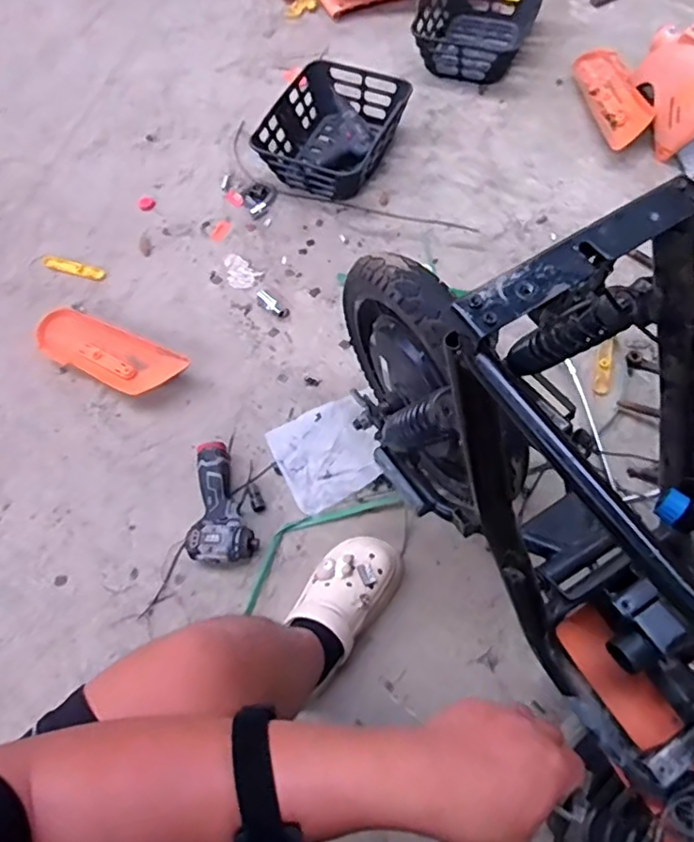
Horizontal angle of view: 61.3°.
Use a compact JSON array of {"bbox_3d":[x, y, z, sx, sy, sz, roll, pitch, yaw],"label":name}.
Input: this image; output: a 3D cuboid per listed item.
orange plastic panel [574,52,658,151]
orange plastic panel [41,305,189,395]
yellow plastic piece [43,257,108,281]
[{"bbox_3d":[0.638,-0.786,1.407,0.106,0.034,0.346,-16,58,18],"label":"orange plastic panel"},{"bbox_3d":[-0.469,-0.135,1.154,0.339,0.064,0.111,21,67,14],"label":"orange plastic panel"},{"bbox_3d":[-0.594,-0.333,1.271,0.144,0.009,0.033,14,65,10],"label":"yellow plastic piece"}]

